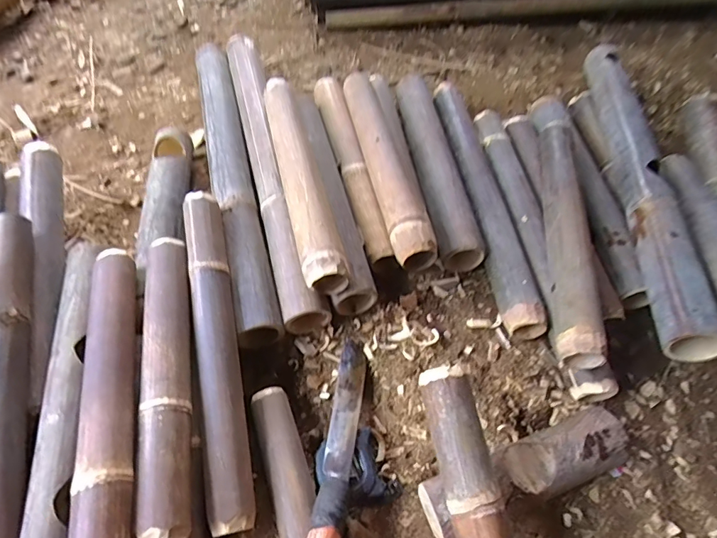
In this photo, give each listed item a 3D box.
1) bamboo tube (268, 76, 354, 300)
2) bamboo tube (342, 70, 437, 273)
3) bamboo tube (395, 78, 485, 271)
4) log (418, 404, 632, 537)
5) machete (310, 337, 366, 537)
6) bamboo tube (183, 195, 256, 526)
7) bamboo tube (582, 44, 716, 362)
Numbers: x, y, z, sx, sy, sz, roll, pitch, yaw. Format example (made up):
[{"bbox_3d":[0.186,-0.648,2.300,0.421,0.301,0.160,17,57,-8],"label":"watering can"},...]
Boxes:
[{"bbox_3d":[-0.099,-0.168,0.739,0.068,0.070,0.469,-11,59,-9],"label":"bamboo tube"},{"bbox_3d":[0.046,-0.208,0.782,0.071,0.065,0.476,-9,58,-8],"label":"bamboo tube"},{"bbox_3d":[0.146,-0.218,0.839,0.078,0.062,0.478,-5,58,-7],"label":"bamboo tube"},{"bbox_3d":[0.216,0.259,0.556,0.279,0.054,0.077,-18,60,-13],"label":"log"},{"bbox_3d":[-0.025,0.231,0.555,0.040,0.020,0.343,9,41,1],"label":"machete"},{"bbox_3d":[-0.194,0.089,0.589,0.060,0.049,0.463,-10,58,-8],"label":"bamboo tube"},{"bbox_3d":[0.490,-0.171,0.759,0.069,0.085,0.685,7,57,3],"label":"bamboo tube"}]

